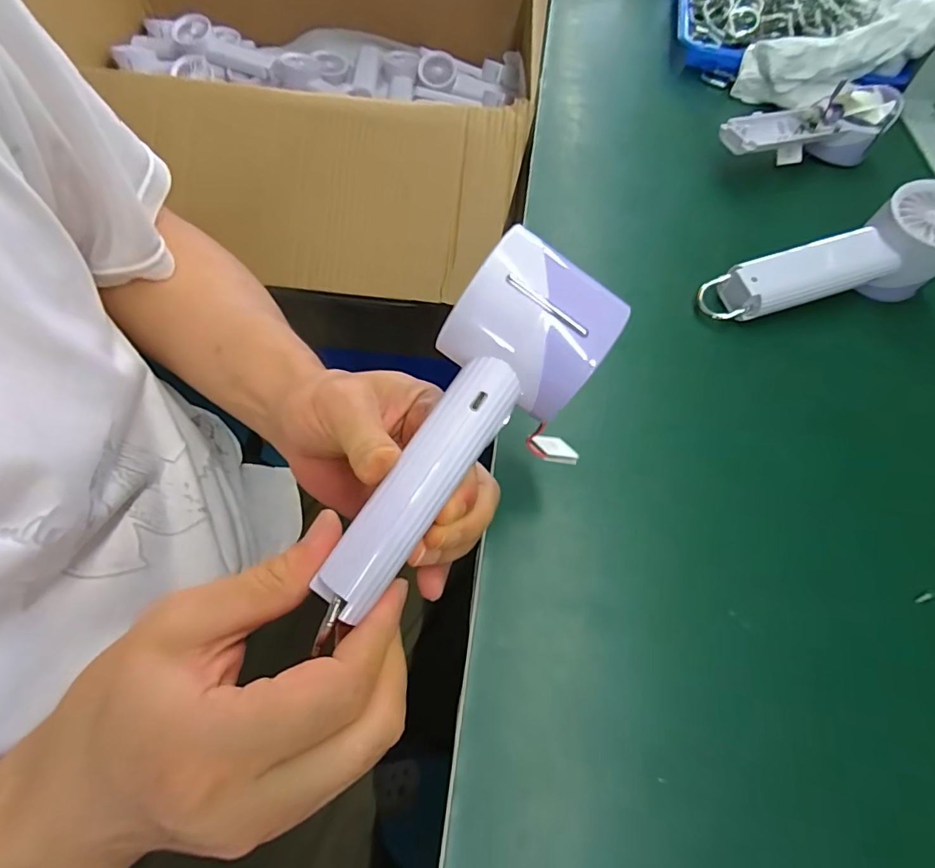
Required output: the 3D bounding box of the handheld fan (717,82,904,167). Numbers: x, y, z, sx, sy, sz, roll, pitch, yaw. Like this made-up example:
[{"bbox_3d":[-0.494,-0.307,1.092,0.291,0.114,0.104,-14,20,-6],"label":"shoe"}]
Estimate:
[{"bbox_3d":[0.312,-0.278,0.458,0.175,0.045,0.066,-23,63,-16],"label":"handheld fan"}]

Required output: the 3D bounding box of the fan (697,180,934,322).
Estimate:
[{"bbox_3d":[0.267,-0.121,0.353,0.187,0.061,0.061,-16,61,-13],"label":"fan"}]

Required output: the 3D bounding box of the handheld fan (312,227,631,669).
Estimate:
[{"bbox_3d":[-0.003,0.003,0.202,0.058,0.046,0.169,34,89,19],"label":"handheld fan"}]

